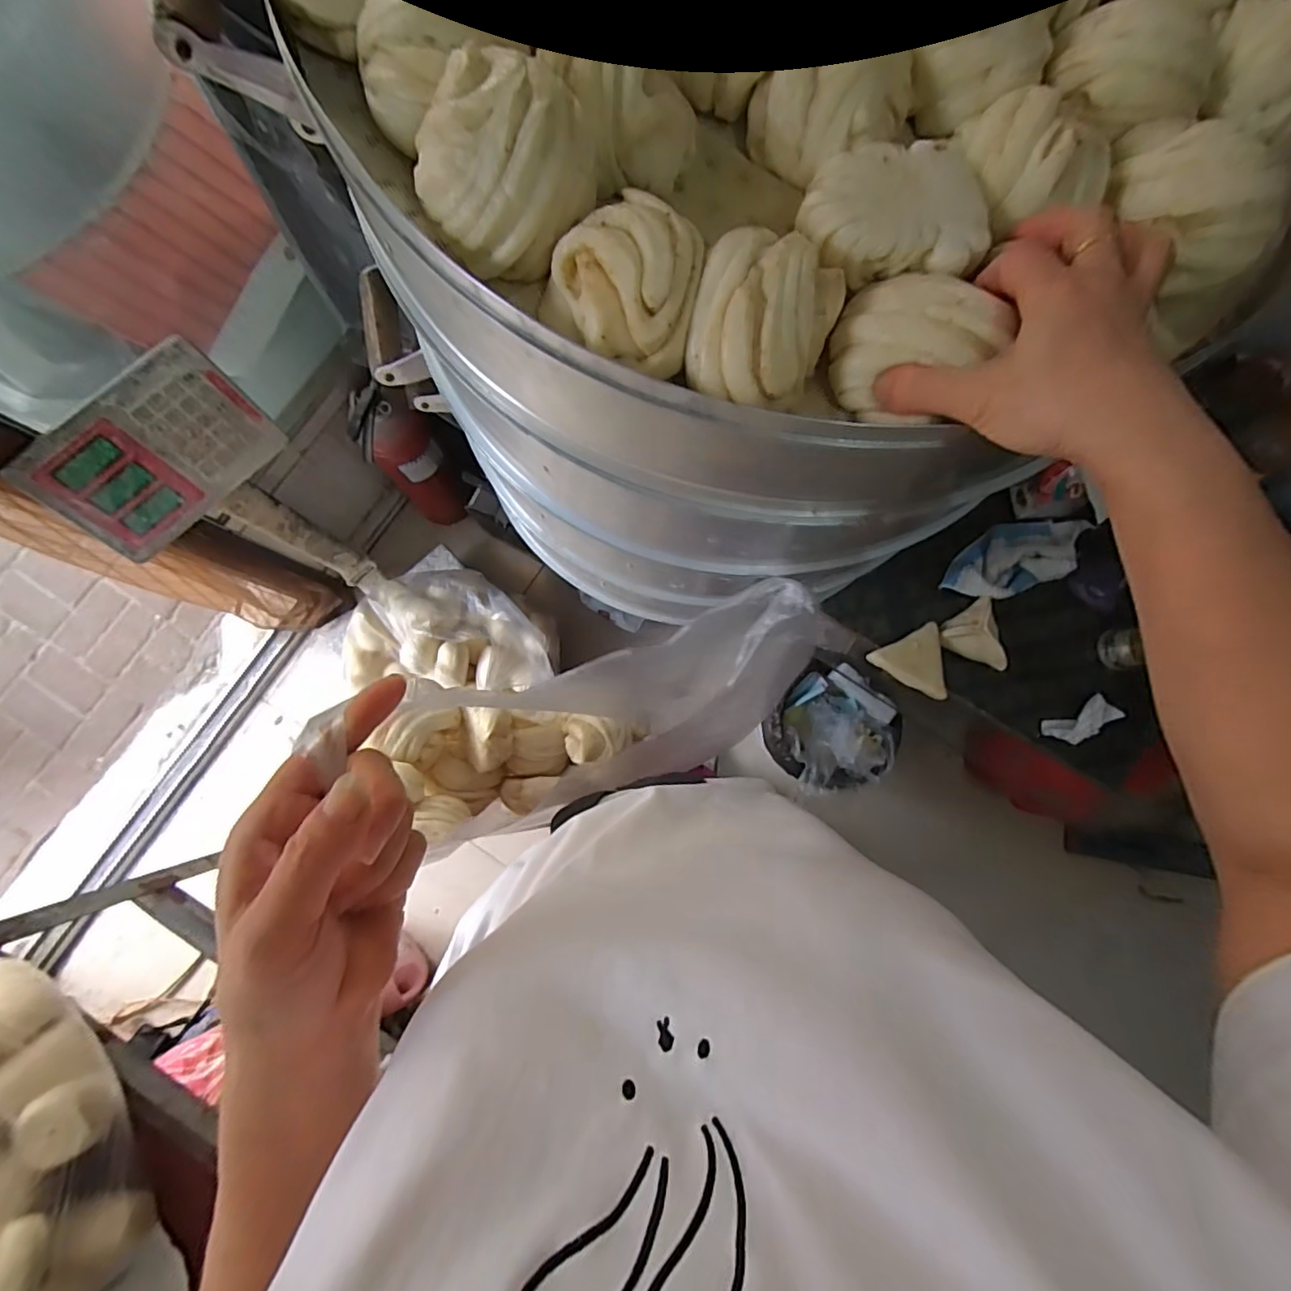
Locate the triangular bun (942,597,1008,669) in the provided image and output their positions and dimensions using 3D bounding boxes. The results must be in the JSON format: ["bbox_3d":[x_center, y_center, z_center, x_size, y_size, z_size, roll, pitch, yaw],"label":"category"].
[{"bbox_3d":[0.494,-0.025,0.850,0.095,0.029,0.095,24,82,0],"label":"triangular bun"}]

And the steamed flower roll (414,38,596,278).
[{"bbox_3d":[-0.074,-0.248,0.302,0.075,0.057,0.083,38,83,2],"label":"steamed flower roll"}]

